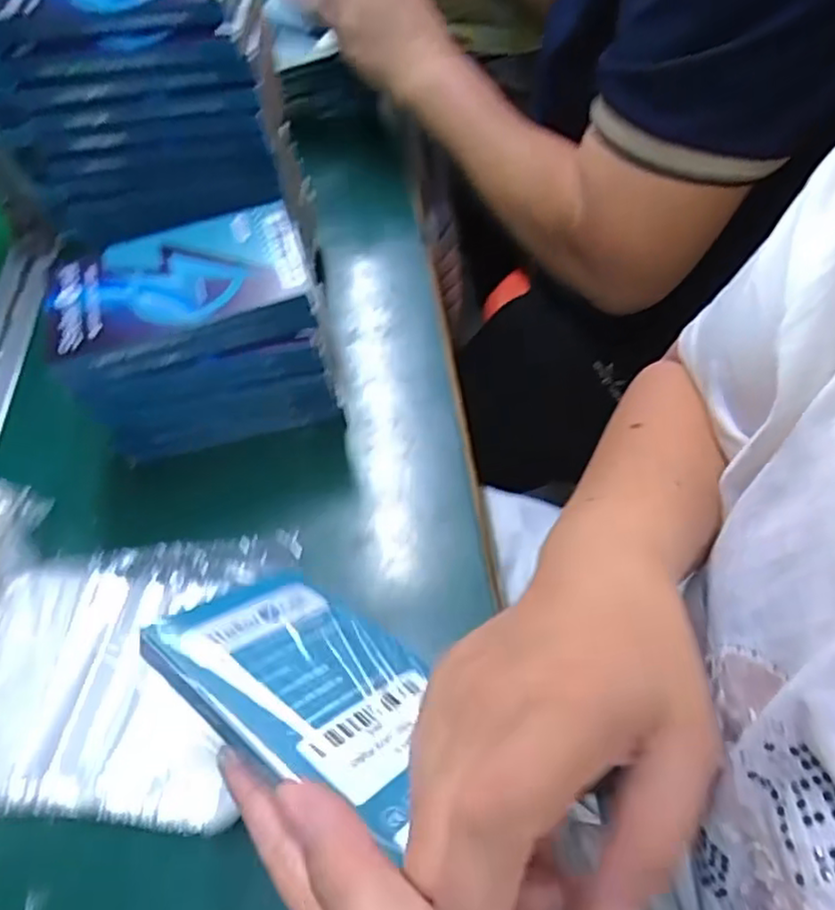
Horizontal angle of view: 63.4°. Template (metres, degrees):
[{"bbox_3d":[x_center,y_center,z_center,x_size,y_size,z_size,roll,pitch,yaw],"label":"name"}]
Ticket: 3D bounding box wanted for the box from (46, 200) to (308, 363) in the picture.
[{"bbox_3d":[-0.128,-0.094,0.355,0.131,0.014,0.074,-16,54,-5],"label":"box"}]

